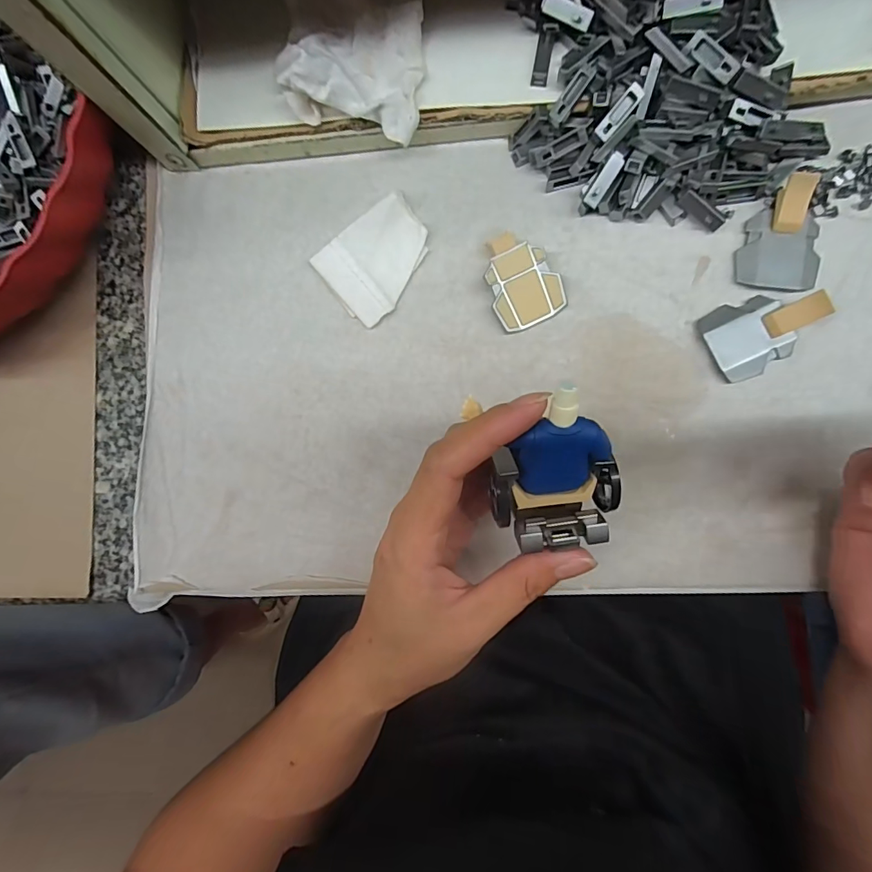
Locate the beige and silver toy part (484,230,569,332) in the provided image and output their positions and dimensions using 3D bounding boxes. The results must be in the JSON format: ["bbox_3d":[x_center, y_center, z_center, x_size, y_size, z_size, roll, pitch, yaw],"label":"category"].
[{"bbox_3d":[0.041,-0.076,0.220,0.034,0.011,0.043,-25,86,6],"label":"beige and silver toy part"}]

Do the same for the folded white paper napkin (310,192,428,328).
[{"bbox_3d":[-0.030,-0.090,0.232,0.057,0.006,0.047,-39,84,4],"label":"folded white paper napkin"}]

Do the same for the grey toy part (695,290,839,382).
[{"bbox_3d":[0.148,-0.049,0.203,0.045,0.015,0.034,-28,85,5],"label":"grey toy part"}]

